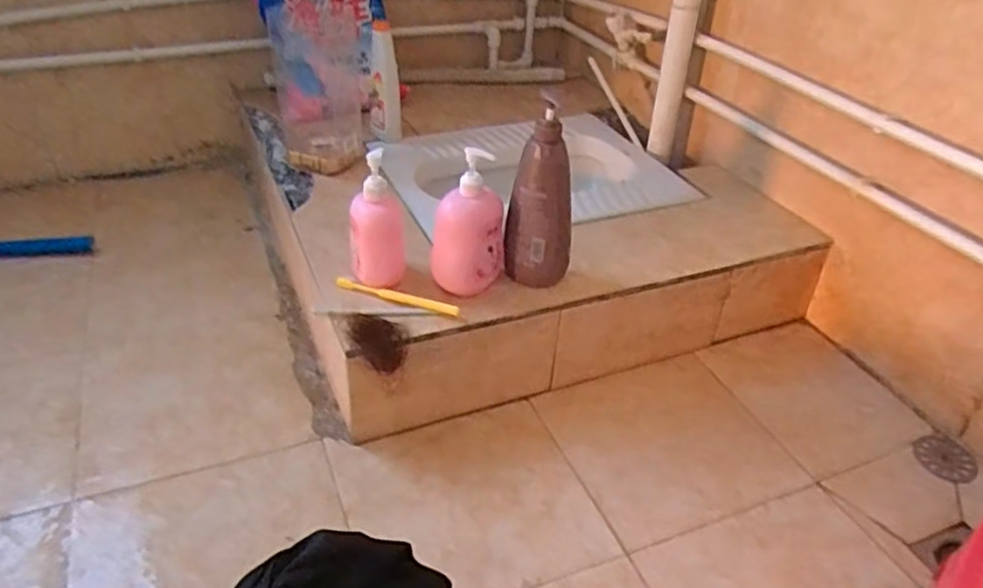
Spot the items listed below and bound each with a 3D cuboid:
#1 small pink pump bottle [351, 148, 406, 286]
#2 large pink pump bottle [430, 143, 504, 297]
[{"bbox_3d":[-0.148,-0.089,0.892,0.069,0.174,0.063,-5,36,-11],"label":"small pink pump bottle"},{"bbox_3d":[-0.031,-0.083,0.892,0.074,0.189,0.089,20,39,23],"label":"large pink pump bottle"}]

